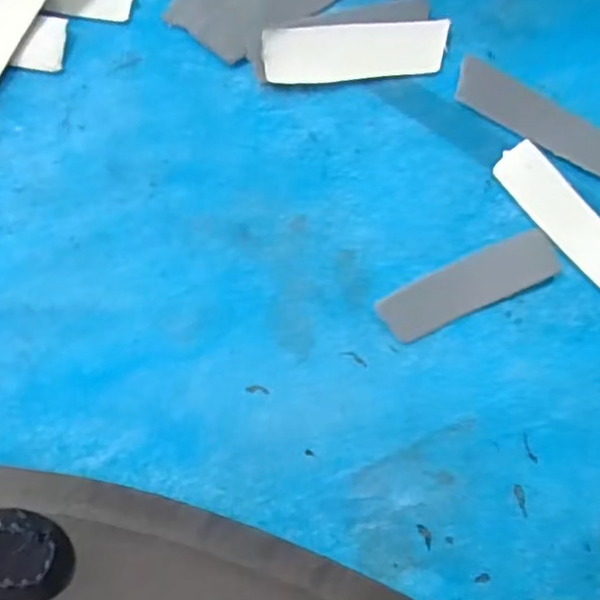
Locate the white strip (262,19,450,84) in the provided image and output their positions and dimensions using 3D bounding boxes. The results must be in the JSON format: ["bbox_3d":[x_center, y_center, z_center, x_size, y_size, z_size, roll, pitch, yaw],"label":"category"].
[{"bbox_3d":[0.014,-0.063,0.160,0.046,0.004,0.014,-7,83,-4],"label":"white strip"}]

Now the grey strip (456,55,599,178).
[{"bbox_3d":[0.062,-0.046,0.163,0.047,0.004,0.013,27,82,1],"label":"grey strip"}]

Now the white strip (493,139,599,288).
[{"bbox_3d":[0.069,-0.020,0.161,0.013,0.004,0.047,-41,86,-7],"label":"white strip"}]

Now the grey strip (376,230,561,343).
[{"bbox_3d":[0.042,-0.004,0.157,0.046,0.004,0.013,-24,84,-5],"label":"grey strip"}]

